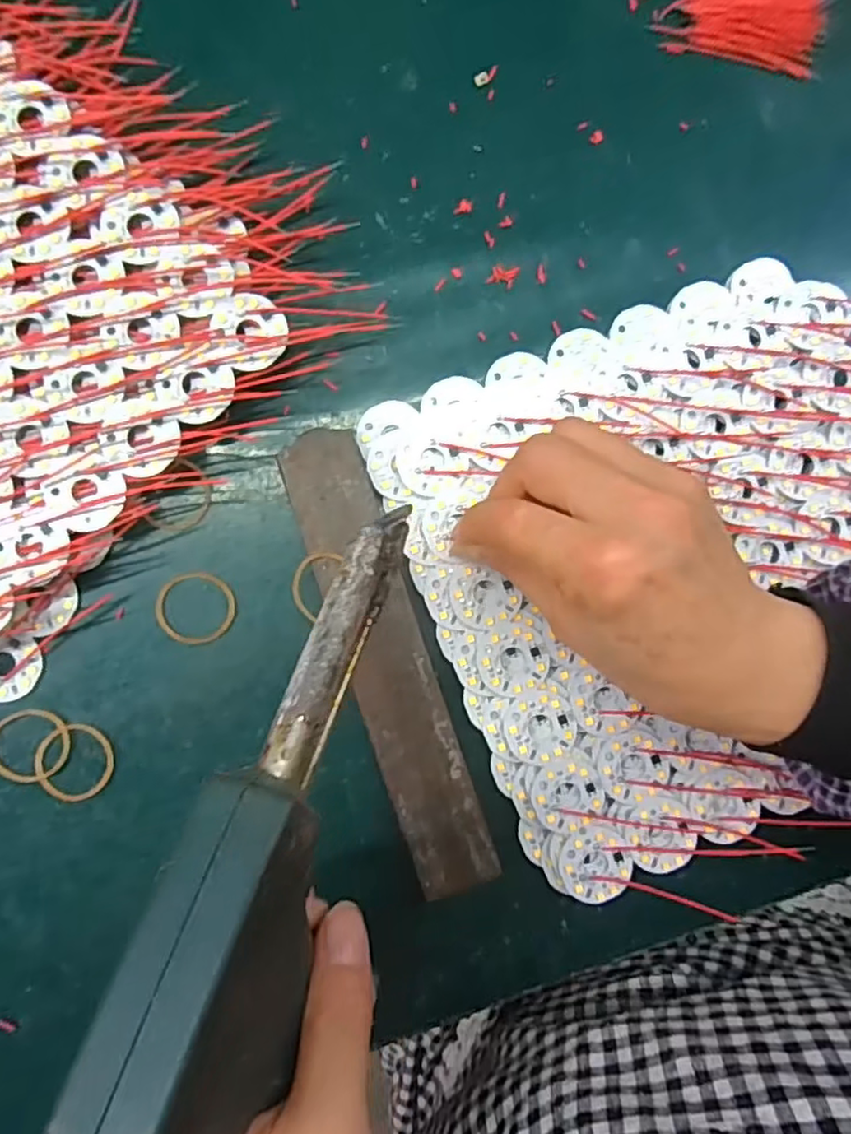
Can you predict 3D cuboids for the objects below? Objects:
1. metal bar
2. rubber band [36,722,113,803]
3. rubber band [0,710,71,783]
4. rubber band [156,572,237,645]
[{"bbox_3d":[-0.015,0.039,0.283,0.034,0.016,0.199,-18,90,-4],"label":"metal bar"},{"bbox_3d":[-0.149,0.083,0.278,0.031,0.004,0.032,0,89,-3],"label":"rubber band"},{"bbox_3d":[-0.167,0.076,0.276,0.033,0.004,0.030,0,89,-3],"label":"rubber band"},{"bbox_3d":[-0.100,0.018,0.286,0.034,0.004,0.031,-7,89,-4],"label":"rubber band"}]

